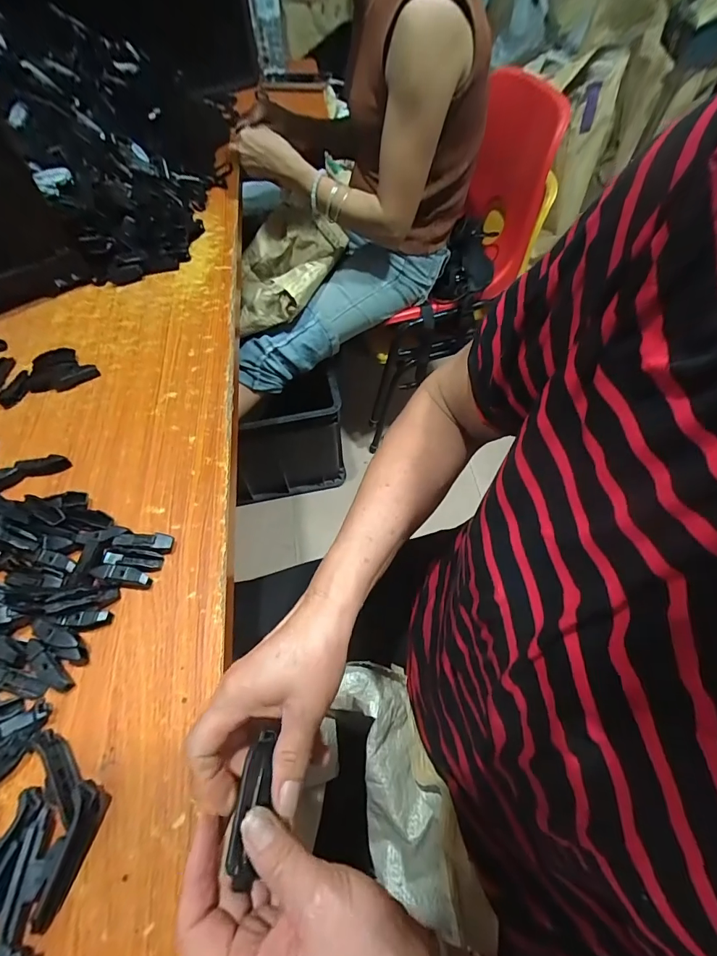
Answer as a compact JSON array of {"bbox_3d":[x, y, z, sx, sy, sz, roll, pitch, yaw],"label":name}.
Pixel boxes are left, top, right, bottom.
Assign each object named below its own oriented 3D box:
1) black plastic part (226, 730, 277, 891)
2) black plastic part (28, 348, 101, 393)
[{"bbox_3d":[-0.064,0.196,0.251,0.019,0.015,0.073,6,51,2],"label":"black plastic part"},{"bbox_3d":[-0.372,-0.137,0.518,0.075,0.012,0.074,-23,61,-15],"label":"black plastic part"}]

